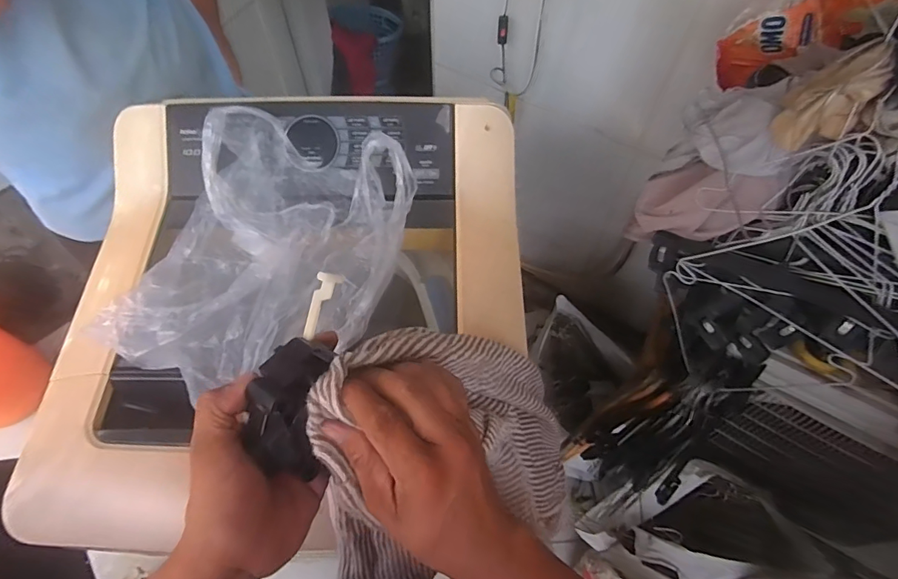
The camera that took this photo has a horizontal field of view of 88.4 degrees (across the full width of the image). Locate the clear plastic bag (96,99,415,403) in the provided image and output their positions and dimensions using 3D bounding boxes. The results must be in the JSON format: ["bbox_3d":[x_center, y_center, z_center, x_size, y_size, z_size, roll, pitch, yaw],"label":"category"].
[{"bbox_3d":[-0.194,-0.043,0.529,0.261,0.095,0.345,12,59,7],"label":"clear plastic bag"}]

